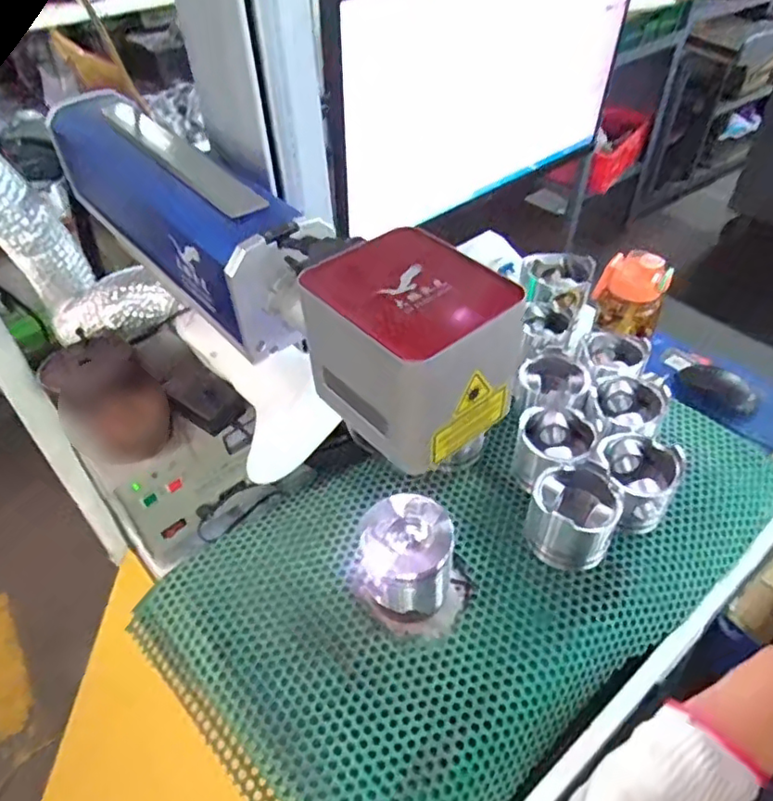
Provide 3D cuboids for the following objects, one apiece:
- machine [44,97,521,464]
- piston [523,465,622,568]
[{"bbox_3d":[-0.114,-0.131,0.524,0.101,0.123,0.552,-33,52,-27],"label":"machine"},{"bbox_3d":[0.205,0.128,0.681,0.087,0.082,0.093,-1,44,1],"label":"piston"}]

